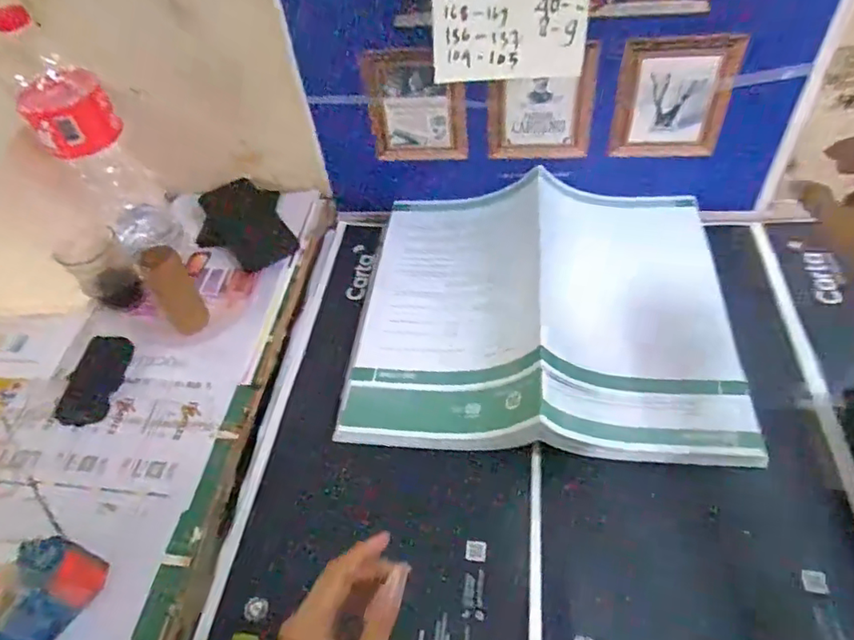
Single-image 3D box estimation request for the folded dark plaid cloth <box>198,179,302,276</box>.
[{"bbox_3d":[-0.257,-0.134,0.804,0.118,0.015,0.193,-21,50,-9],"label":"folded dark plaid cloth"}]

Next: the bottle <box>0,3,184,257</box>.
[{"bbox_3d":[-0.384,-0.190,0.671,0.084,0.280,0.085,-36,57,-21],"label":"bottle"}]

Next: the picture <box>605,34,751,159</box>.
[{"bbox_3d":[0.290,-0.259,0.677,0.125,0.141,0.019,5,51,13],"label":"picture"}]

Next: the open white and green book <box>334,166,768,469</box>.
[{"bbox_3d":[0.132,-0.028,0.658,0.417,0.050,0.382,2,50,11],"label":"open white and green book"}]

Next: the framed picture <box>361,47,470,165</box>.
[{"bbox_3d":[-0.012,-0.267,0.727,0.122,0.138,0.009,4,42,11],"label":"framed picture"}]

